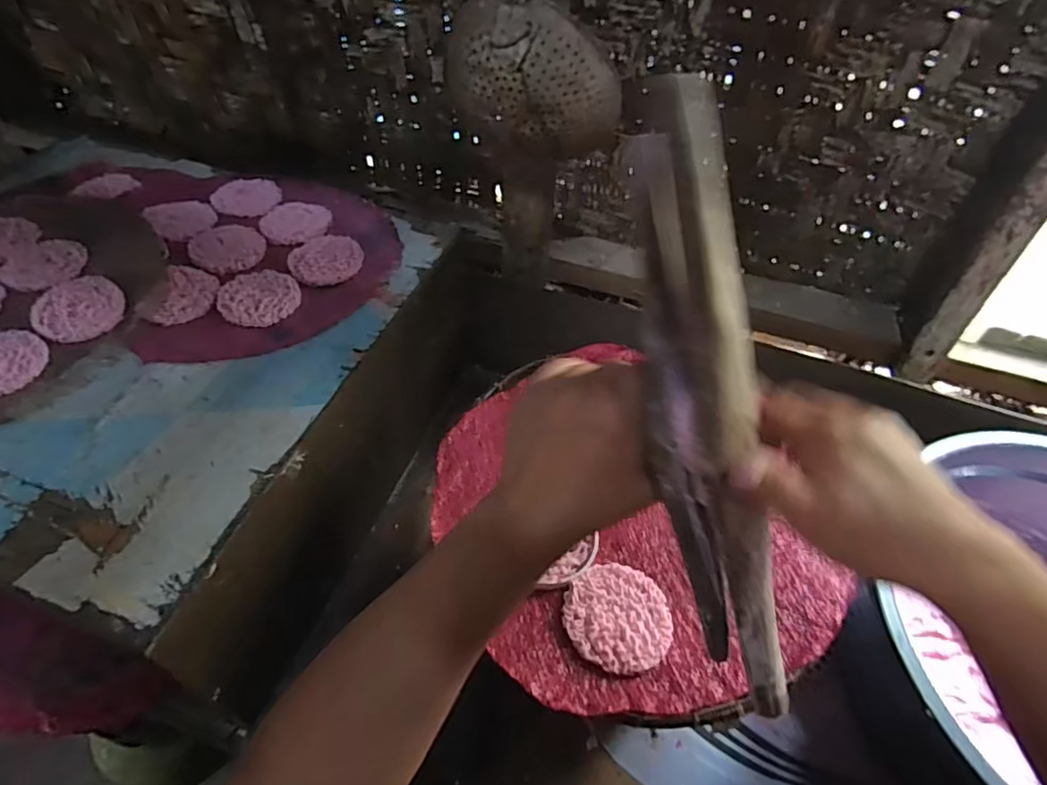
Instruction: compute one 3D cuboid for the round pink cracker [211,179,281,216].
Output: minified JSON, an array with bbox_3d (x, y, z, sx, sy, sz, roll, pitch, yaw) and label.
[{"bbox_3d":[-0.344,-0.244,0.731,0.081,0.004,0.080,1,50,-2],"label":"round pink cracker"}]

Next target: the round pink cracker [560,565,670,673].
[{"bbox_3d":[0.071,0.168,0.445,0.078,0.005,0.079,1,50,-2],"label":"round pink cracker"}]

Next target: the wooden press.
[{"bbox_3d":[0.089,0.018,0.277,0.054,0.300,0.040,-15,13,-15],"label":"wooden press"}]

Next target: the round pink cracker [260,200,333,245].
[{"bbox_3d":[-0.271,-0.204,0.701,0.079,0.004,0.082,1,50,-2],"label":"round pink cracker"}]

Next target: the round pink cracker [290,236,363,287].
[{"bbox_3d":[-0.220,-0.150,0.660,0.078,0.008,0.084,1,50,-2],"label":"round pink cracker"}]

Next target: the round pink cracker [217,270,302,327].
[{"bbox_3d":[-0.275,-0.101,0.617,0.078,0.012,0.085,1,50,-2],"label":"round pink cracker"}]

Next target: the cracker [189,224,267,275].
[{"bbox_3d":[-0.335,-0.166,0.663,0.080,0.006,0.076,1,50,-2],"label":"cracker"}]

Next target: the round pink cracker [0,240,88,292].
[{"bbox_3d":[-0.502,-0.135,0.621,0.078,0.004,0.079,1,50,-2],"label":"round pink cracker"}]

